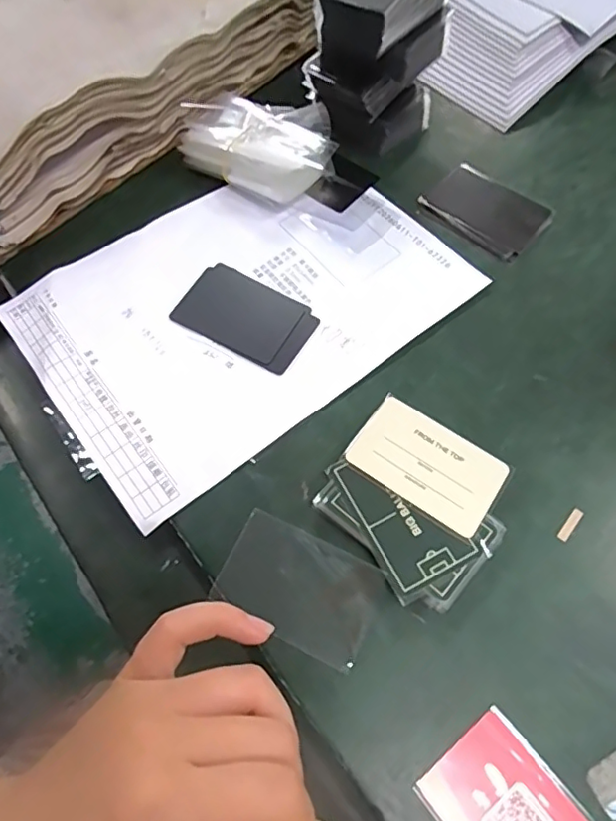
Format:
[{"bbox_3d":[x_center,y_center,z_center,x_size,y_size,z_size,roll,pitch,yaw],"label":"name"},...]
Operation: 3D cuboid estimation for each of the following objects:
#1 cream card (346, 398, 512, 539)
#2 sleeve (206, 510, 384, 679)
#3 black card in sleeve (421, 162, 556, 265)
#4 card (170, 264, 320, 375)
[{"bbox_3d":[0.070,0.031,0.333,0.083,0.004,0.053,33,67,14],"label":"cream card"},{"bbox_3d":[-0.005,0.098,0.317,0.085,0.004,0.057,24,68,11],"label":"sleeve"},{"bbox_3d":[0.142,-0.161,0.447,0.089,0.004,0.062,41,71,19],"label":"black card in sleeve"},{"bbox_3d":[-0.044,-0.069,0.403,0.096,0.004,0.059,29,67,15],"label":"card"}]

